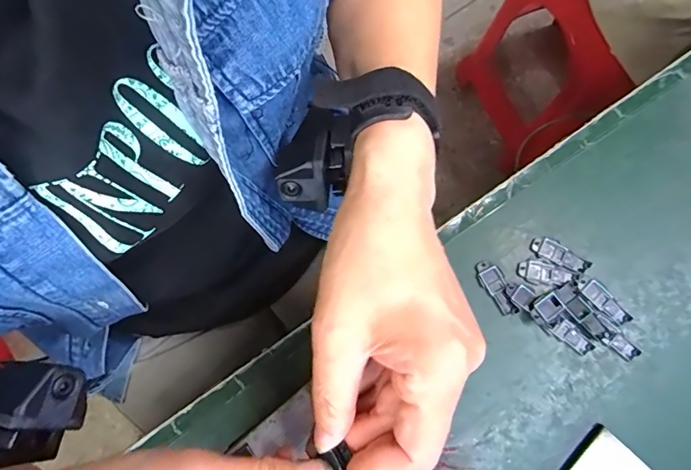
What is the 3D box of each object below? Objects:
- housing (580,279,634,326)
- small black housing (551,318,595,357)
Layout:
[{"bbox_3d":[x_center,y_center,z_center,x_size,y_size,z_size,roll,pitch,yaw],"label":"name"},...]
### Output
[{"bbox_3d":[0.176,0.047,0.309,0.015,0.004,0.036,-40,80,-7],"label":"housing"},{"bbox_3d":[0.151,0.069,0.304,0.014,0.004,0.028,-44,80,-8],"label":"small black housing"}]

